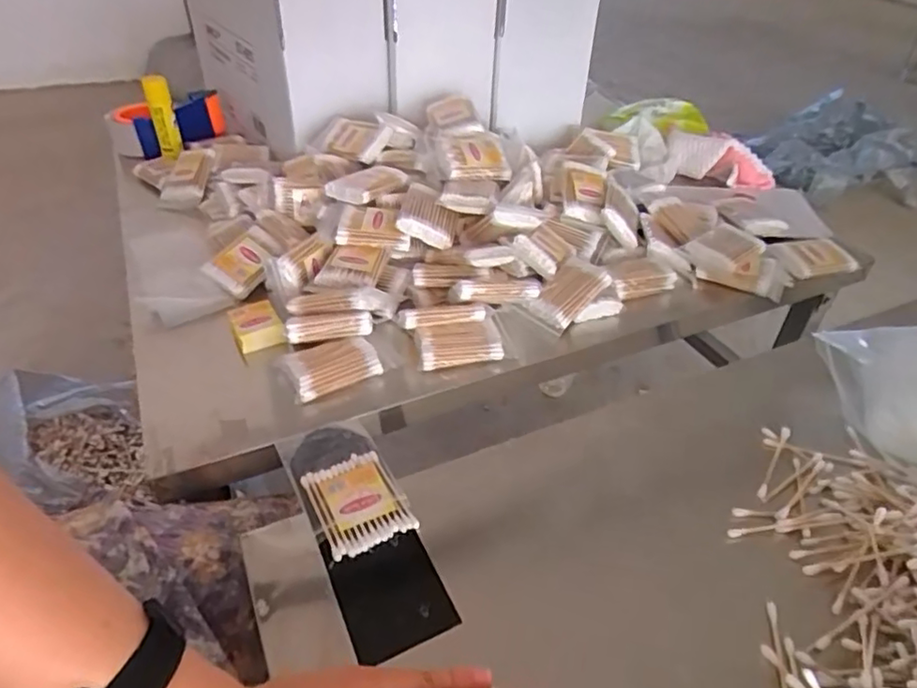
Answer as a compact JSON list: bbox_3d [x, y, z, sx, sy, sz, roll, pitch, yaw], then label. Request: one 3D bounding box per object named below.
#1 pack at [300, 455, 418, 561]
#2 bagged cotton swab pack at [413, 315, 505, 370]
[{"bbox_3d":[-0.069,0.106,0.409,0.053,0.009,0.073,-20,45,-24],"label":"pack"},{"bbox_3d":[0.001,0.000,0.538,0.072,0.021,0.036,-8,41,-12],"label":"bagged cotton swab pack"}]

